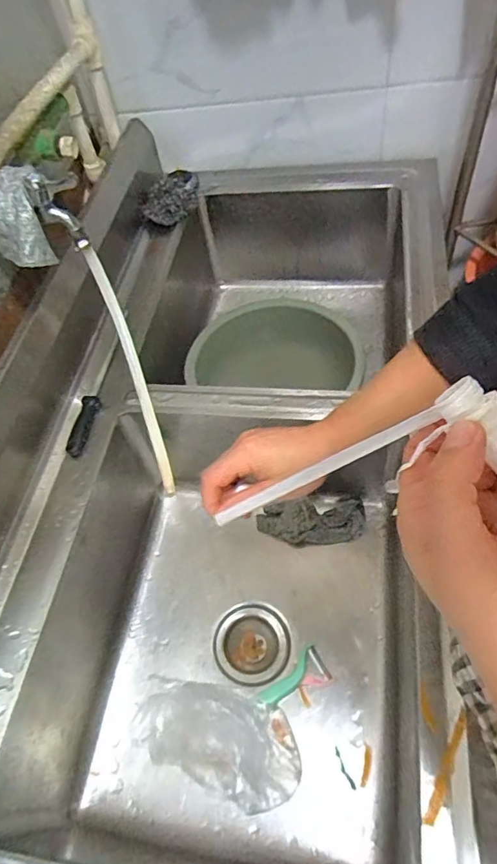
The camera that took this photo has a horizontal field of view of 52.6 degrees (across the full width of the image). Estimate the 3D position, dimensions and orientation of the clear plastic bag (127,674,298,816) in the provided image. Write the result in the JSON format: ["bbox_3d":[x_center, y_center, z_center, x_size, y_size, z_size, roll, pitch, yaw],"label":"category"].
[{"bbox_3d":[-0.049,0.415,0.683,0.238,0.088,0.127,10,57,15],"label":"clear plastic bag"}]

